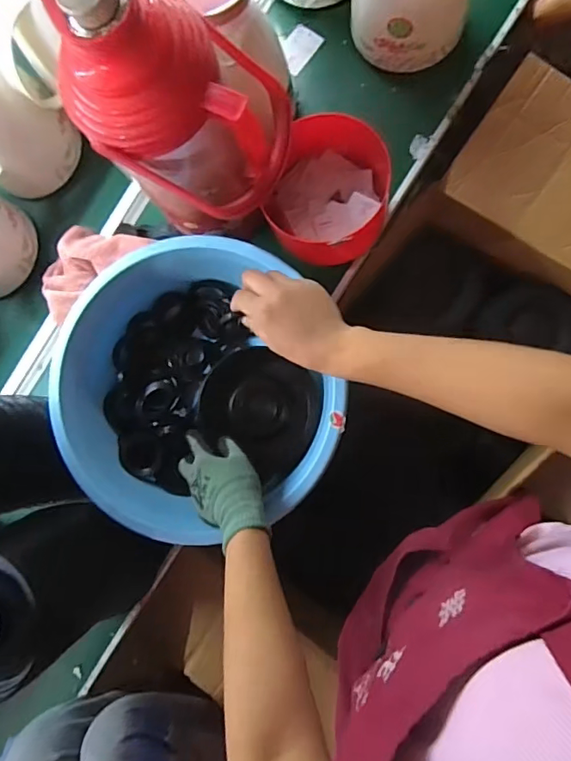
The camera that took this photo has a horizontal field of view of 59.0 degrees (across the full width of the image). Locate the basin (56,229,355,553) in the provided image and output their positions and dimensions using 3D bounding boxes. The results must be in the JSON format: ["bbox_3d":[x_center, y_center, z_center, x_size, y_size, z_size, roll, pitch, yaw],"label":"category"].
[{"bbox_3d":[-0.115,0.017,0.674,0.339,0.123,0.351,-1,85,9],"label":"basin"}]

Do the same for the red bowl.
[{"bbox_3d":[0.057,-0.255,0.695,0.165,0.115,0.154,-1,85,9],"label":"red bowl"}]

